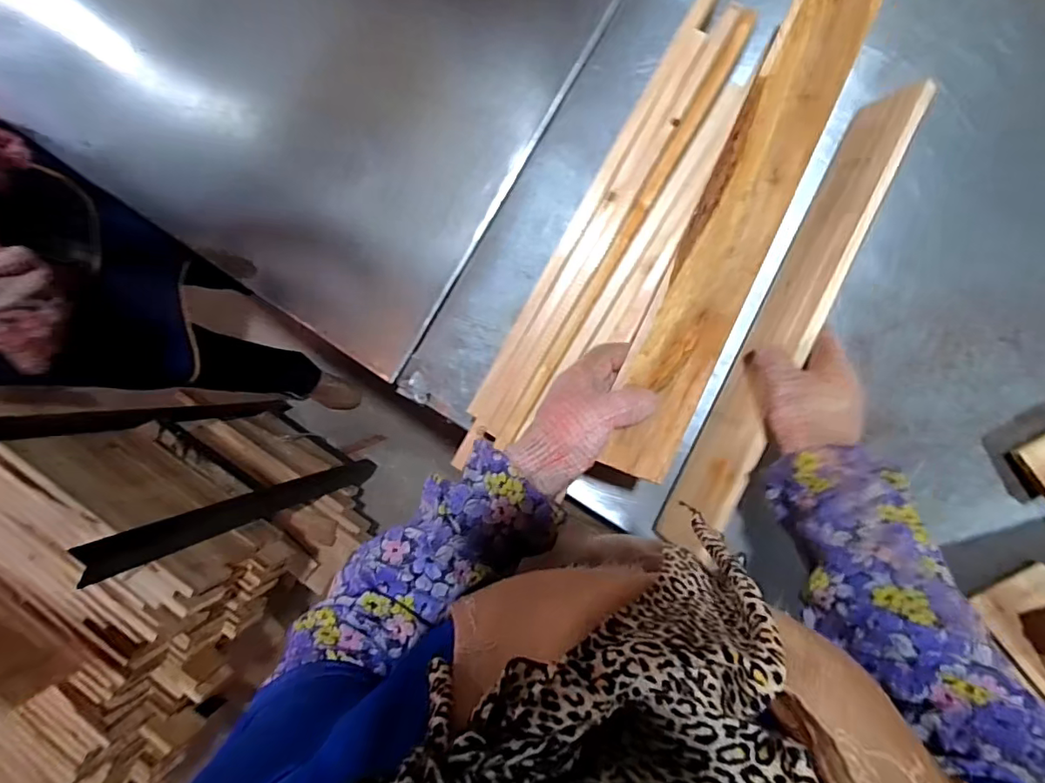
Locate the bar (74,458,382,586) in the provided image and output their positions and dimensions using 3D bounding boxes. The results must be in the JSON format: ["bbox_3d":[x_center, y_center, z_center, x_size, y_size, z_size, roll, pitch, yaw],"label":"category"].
[{"bbox_3d":[-0.486,0.216,1.049,0.049,0.724,0.062,-13,88,11],"label":"bar"}]

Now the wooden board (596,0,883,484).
[{"bbox_3d":[0.188,-0.151,0.470,0.081,0.011,0.473,27,87,-21],"label":"wooden board"}]

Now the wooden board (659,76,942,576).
[{"bbox_3d":[0.258,-0.066,0.548,0.018,0.096,0.479,24,93,-14],"label":"wooden board"}]

